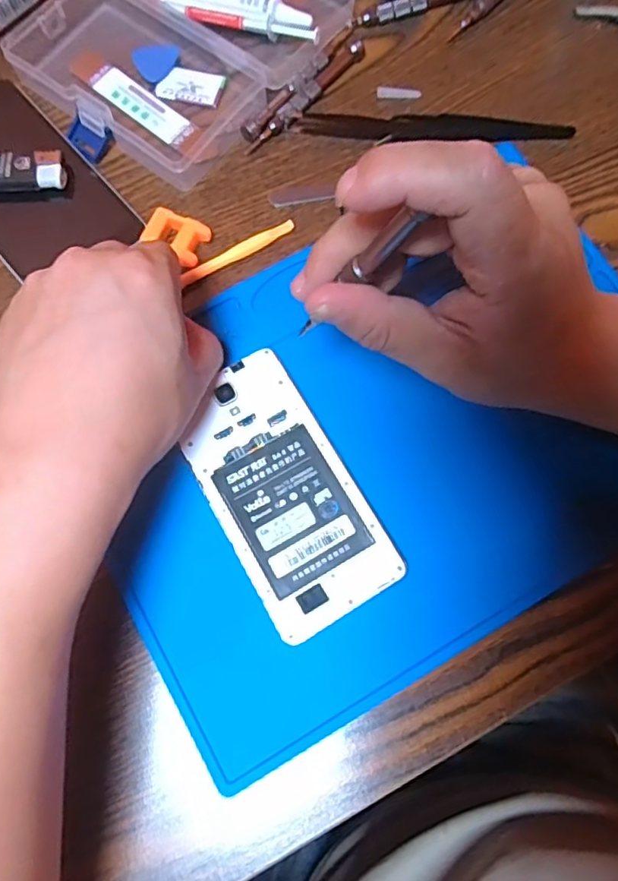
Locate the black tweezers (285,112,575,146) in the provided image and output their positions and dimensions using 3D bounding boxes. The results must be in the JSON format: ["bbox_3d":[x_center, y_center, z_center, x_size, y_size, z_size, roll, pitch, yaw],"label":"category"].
[{"bbox_3d":[0.074,-0.193,0.354,0.167,0.009,0.018,-1,76,1],"label":"black tweezers"}]

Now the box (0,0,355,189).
[{"bbox_3d":[-0.082,-0.263,0.371,0.158,0.022,0.176,34,79,9],"label":"box"}]

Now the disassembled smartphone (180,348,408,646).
[{"bbox_3d":[-0.015,0.025,0.301,0.069,0.006,0.138,-29,77,-6],"label":"disassembled smartphone"}]

